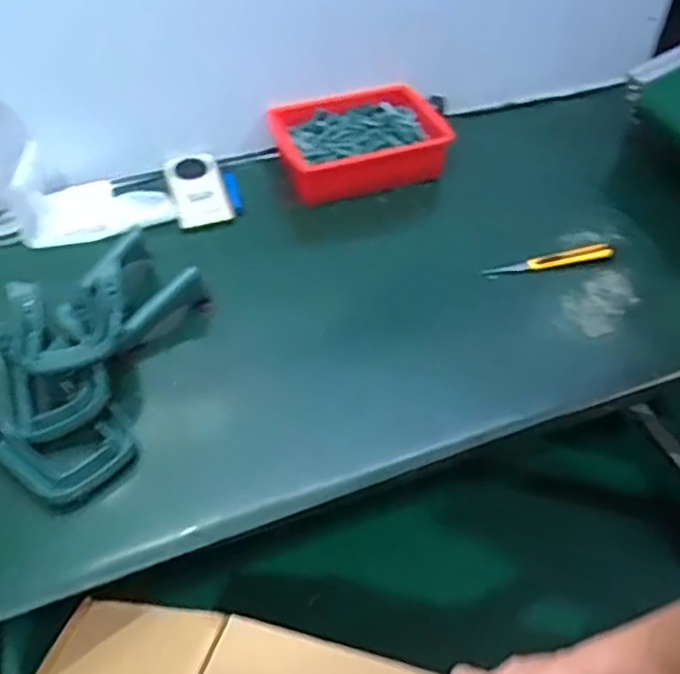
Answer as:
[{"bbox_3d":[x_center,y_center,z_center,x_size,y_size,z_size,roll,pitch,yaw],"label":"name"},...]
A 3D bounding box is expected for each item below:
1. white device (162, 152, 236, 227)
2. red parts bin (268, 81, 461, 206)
[{"bbox_3d":[-0.213,-0.224,1.010,0.082,0.030,0.153,-14,48,-13],"label":"white device"},{"bbox_3d":[0.030,-0.303,1.055,0.266,0.082,0.188,-9,47,-9],"label":"red parts bin"}]

